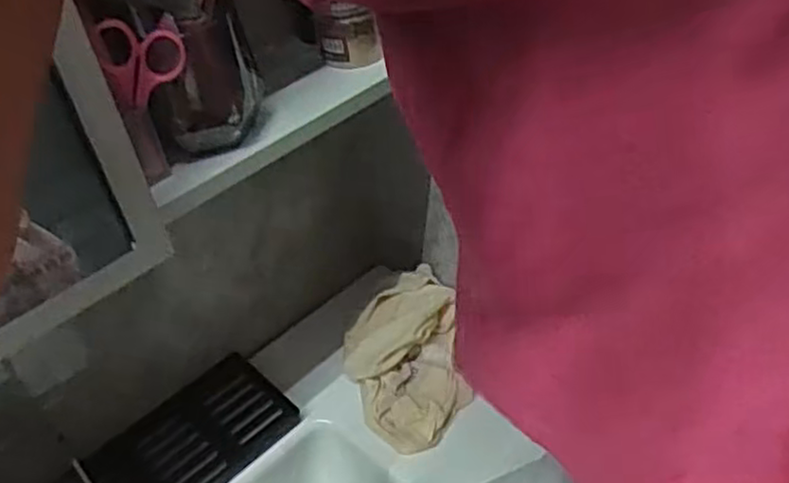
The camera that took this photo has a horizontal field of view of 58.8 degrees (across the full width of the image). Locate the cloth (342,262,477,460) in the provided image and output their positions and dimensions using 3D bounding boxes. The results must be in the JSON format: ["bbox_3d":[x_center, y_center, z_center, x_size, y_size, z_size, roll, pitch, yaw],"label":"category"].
[{"bbox_3d":[0.013,0.115,0.700,0.127,0.041,0.188,-7,41,0],"label":"cloth"}]

